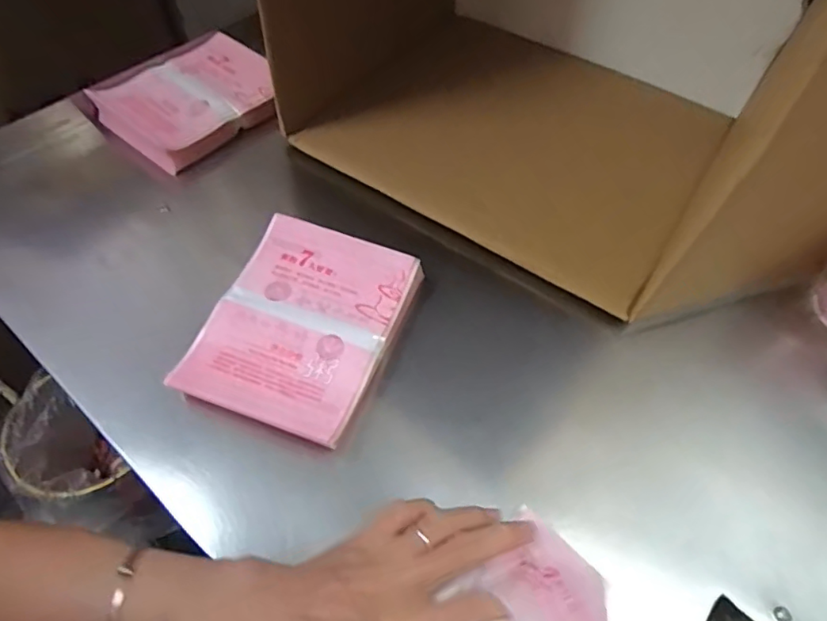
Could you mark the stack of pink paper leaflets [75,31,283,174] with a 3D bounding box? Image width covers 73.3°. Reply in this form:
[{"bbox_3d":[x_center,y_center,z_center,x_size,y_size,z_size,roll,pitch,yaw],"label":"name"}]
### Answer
[{"bbox_3d":[-0.220,-0.216,0.562,0.136,0.036,0.168,34,62,19],"label":"stack of pink paper leaflets"}]

